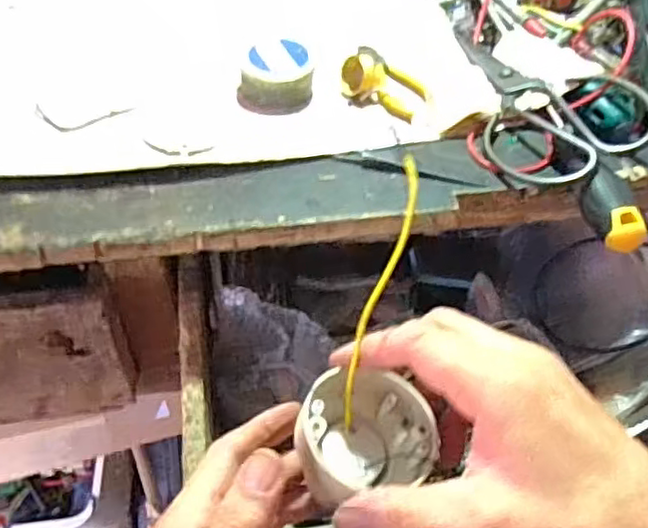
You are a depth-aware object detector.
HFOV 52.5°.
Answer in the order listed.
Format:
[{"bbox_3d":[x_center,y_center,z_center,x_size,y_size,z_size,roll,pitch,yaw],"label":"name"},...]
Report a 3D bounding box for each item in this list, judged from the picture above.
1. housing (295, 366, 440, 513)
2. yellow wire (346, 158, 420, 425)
[{"bbox_3d":[0.019,0.077,0.307,0.064,0.032,0.056,-15,53,-14],"label":"housing"},{"bbox_3d":[0.024,0.016,0.296,0.012,0.129,0.013,19,12,13],"label":"yellow wire"}]

